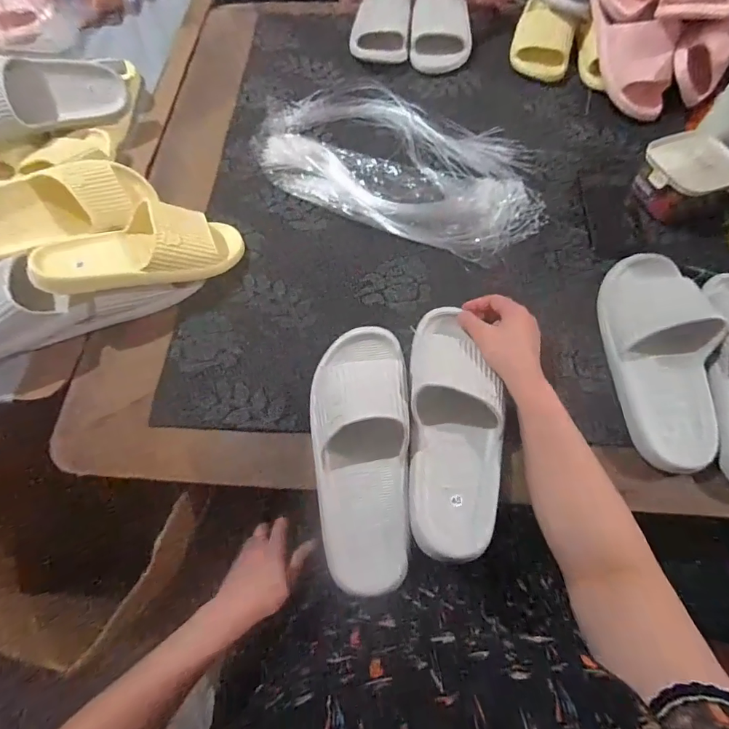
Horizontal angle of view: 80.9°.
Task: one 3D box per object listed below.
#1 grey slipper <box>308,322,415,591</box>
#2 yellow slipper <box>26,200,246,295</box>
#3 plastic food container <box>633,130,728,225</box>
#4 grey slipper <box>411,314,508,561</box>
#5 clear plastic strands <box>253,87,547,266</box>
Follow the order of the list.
[{"bbox_3d":[-0.006,0.086,0.468,0.108,0.065,0.287,-2,66,2],"label":"grey slipper"},{"bbox_3d":[-0.283,-0.155,0.550,0.251,0.072,0.092,-17,65,-22],"label":"yellow slipper"},{"bbox_3d":[0.465,-0.257,0.617,0.110,0.079,0.104,-14,66,-4],"label":"plastic food container"},{"bbox_3d":[0.101,0.060,0.475,0.099,0.059,0.281,0,70,3],"label":"grey slipper"},{"bbox_3d":[0.051,-0.318,0.671,0.455,0.030,0.243,22,69,12],"label":"clear plastic strands"}]

